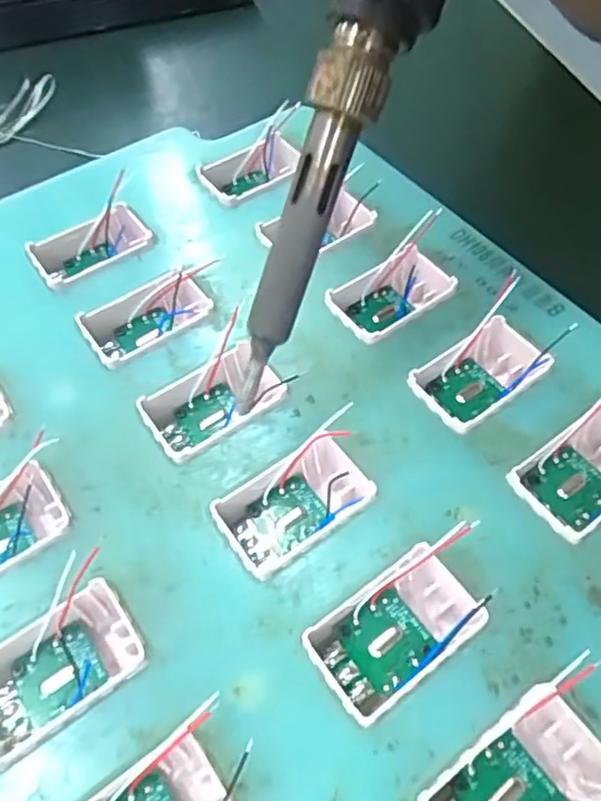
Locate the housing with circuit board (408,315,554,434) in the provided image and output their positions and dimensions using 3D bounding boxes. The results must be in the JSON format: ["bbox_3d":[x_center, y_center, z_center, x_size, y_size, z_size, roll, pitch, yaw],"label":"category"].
[{"bbox_3d":[0.043,-0.005,0.151,0.032,0.010,0.019,-30,61,-17],"label":"housing with circuit board"}]

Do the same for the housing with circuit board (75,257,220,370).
[{"bbox_3d":[-0.038,-0.022,0.162,0.036,0.011,0.020,-31,61,-17],"label":"housing with circuit board"}]

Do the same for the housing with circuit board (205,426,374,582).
[{"bbox_3d":[0.000,0.023,0.135,0.034,0.011,0.019,-33,62,-18],"label":"housing with circuit board"}]

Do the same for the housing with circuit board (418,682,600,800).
[{"bbox_3d":[0.038,0.067,0.104,0.031,0.010,0.020,-32,62,-17],"label":"housing with circuit board"}]

